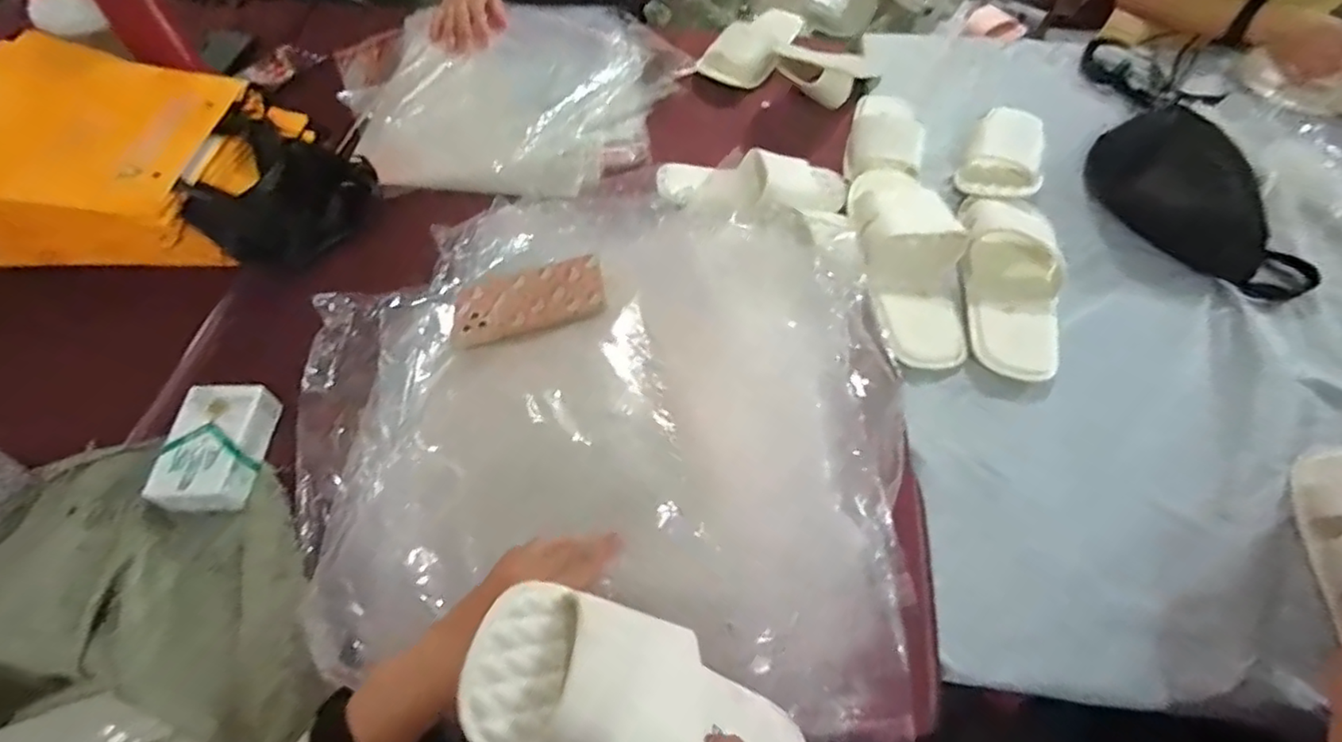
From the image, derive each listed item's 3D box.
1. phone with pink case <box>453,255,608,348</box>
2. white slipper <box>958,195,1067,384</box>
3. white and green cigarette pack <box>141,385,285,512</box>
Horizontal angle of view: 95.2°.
[{"bbox_3d":[-0.148,-0.074,0.641,0.158,0.006,0.079,-13,57,2],"label":"phone with pink case"},{"bbox_3d":[0.382,-0.107,0.681,0.109,0.045,0.259,14,57,8],"label":"white slipper"},{"bbox_3d":[-0.413,0.070,0.558,0.068,0.038,0.109,-1,56,-2],"label":"white and green cigarette pack"}]

